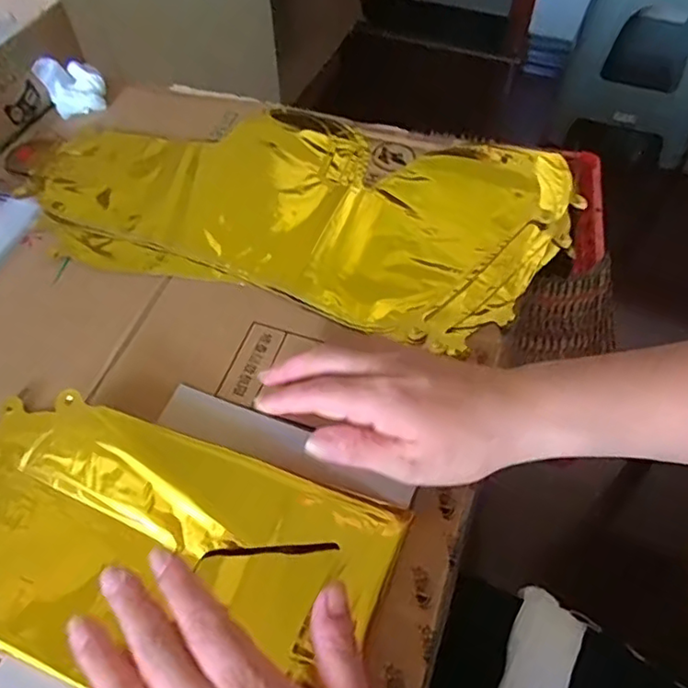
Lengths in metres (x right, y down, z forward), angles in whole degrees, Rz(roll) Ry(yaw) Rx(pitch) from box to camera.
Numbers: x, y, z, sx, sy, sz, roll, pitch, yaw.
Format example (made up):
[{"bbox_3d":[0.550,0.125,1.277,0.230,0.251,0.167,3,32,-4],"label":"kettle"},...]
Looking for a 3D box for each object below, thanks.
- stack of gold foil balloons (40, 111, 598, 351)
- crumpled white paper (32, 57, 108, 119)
[{"bbox_3d":[-0.040,-0.114,0.501,0.421,0.021,0.212,12,56,10],"label":"stack of gold foil balloons"},{"bbox_3d":[-0.249,-0.241,0.569,0.053,0.035,0.041,-29,59,-17],"label":"crumpled white paper"}]

